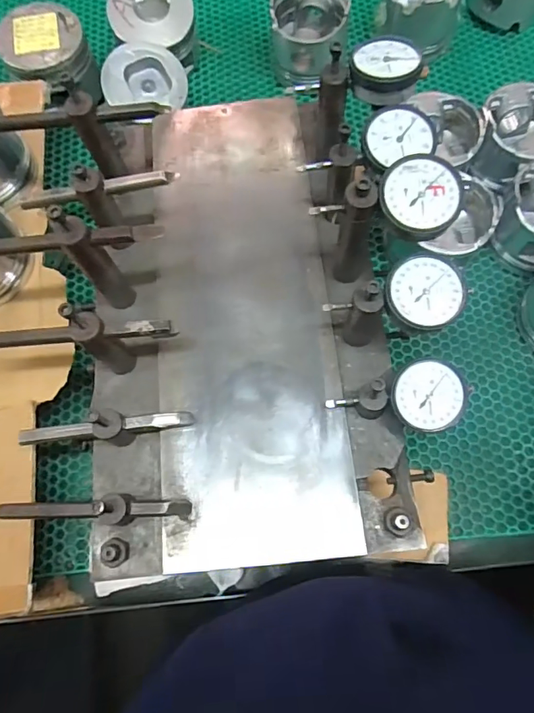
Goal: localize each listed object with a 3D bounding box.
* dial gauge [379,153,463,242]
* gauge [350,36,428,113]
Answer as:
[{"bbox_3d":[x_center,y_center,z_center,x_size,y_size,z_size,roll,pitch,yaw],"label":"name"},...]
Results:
[{"bbox_3d":[0.103,-0.107,0.331,0.052,0.019,0.054,0,72,2],"label":"dial gauge"},{"bbox_3d":[0.093,-0.222,0.379,0.049,0.022,0.056,-25,73,-6],"label":"gauge"}]

